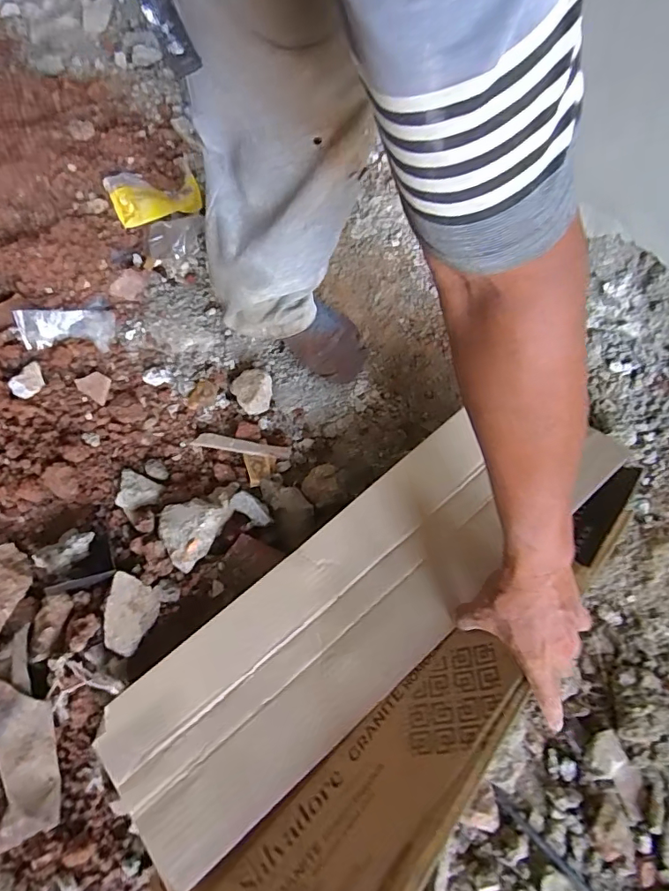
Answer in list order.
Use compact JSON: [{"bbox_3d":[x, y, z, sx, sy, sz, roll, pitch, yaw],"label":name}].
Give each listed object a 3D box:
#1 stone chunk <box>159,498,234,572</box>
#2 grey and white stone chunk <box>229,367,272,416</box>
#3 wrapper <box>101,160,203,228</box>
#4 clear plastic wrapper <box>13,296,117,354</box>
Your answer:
[{"bbox_3d":[-0.178,0.104,0.597,0.073,0.031,0.087,14,65,3],"label":"stone chunk"},{"bbox_3d":[-0.116,-0.081,0.703,0.053,0.026,0.065,-28,70,-15],"label":"grey and white stone chunk"},{"bbox_3d":[-0.297,-0.422,0.821,0.146,0.034,0.098,-27,70,-15],"label":"wrapper"},{"bbox_3d":[-0.394,-0.186,0.730,0.122,0.042,0.084,-2,65,-4],"label":"clear plastic wrapper"}]

